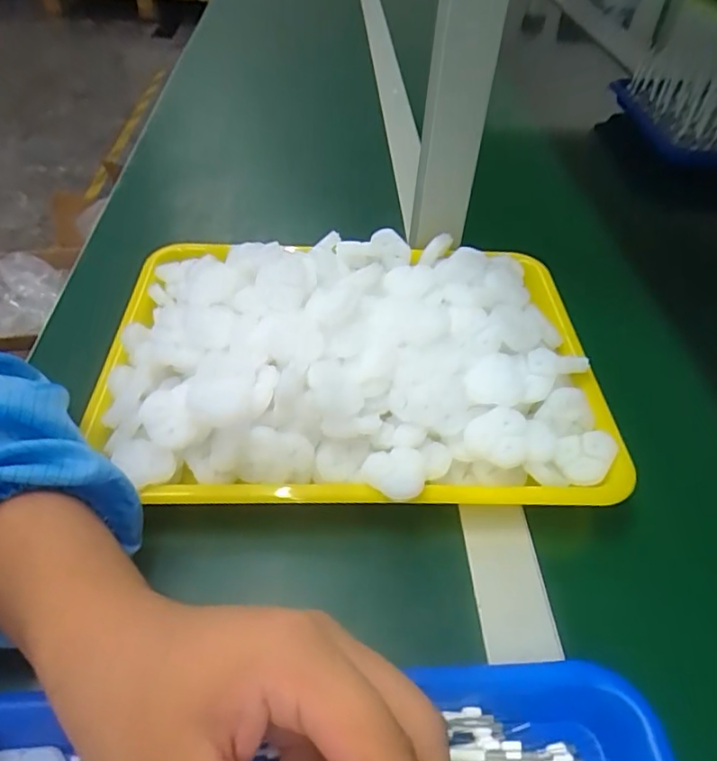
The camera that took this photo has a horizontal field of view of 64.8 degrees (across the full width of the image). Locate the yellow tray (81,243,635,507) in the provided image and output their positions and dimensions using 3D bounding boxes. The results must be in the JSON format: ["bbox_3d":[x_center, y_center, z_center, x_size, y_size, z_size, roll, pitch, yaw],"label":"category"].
[{"bbox_3d":[-0.003,-0.020,0.386,0.327,0.062,0.225,1,46,-4],"label":"yellow tray"}]

